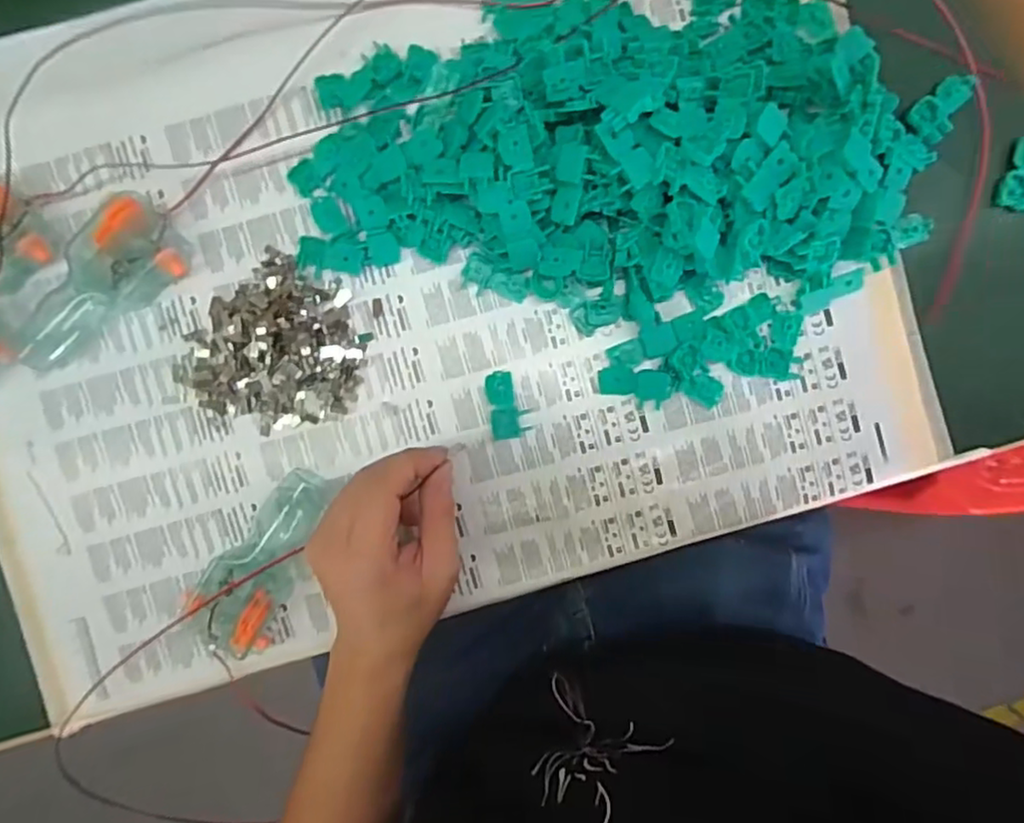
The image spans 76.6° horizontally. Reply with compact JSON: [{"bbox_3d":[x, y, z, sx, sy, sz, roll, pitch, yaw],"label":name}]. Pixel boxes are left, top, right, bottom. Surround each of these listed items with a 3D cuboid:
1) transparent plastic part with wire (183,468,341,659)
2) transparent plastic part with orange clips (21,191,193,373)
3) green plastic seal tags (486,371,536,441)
[{"bbox_3d":[-0.157,0.096,0.410,0.050,0.033,0.124,32,92,1],"label":"transparent plastic part with wire"},{"bbox_3d":[-0.263,-0.081,0.405,0.122,0.028,0.056,-38,89,2],"label":"transparent plastic part with orange clips"},{"bbox_3d":[-0.001,-0.004,0.416,0.028,0.006,0.042,-8,91,2],"label":"green plastic seal tags"}]

